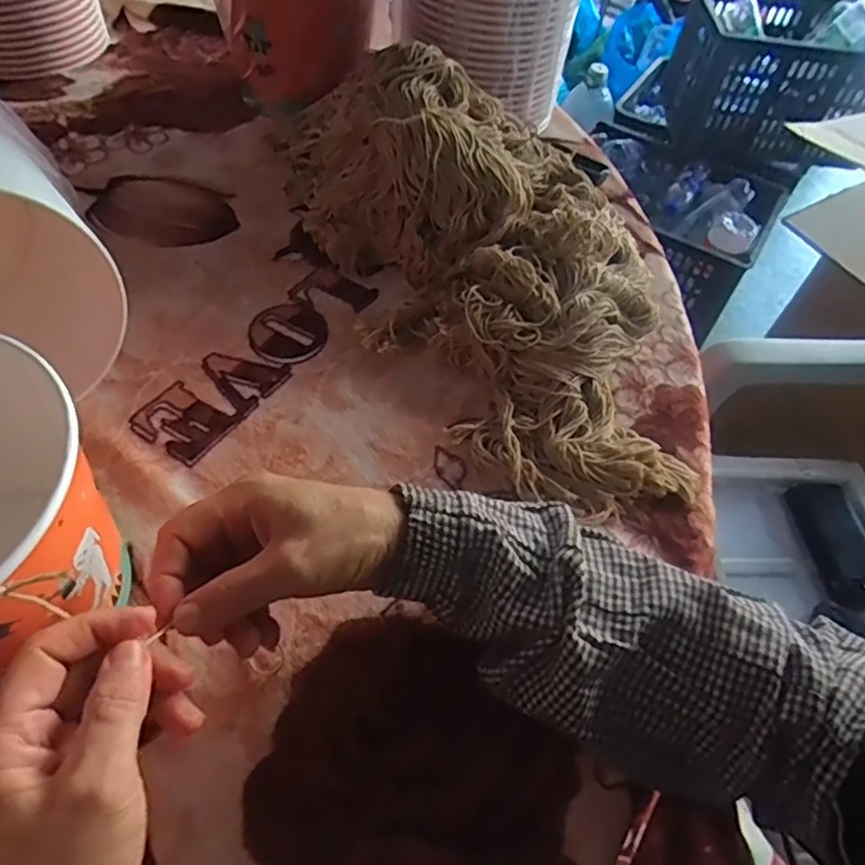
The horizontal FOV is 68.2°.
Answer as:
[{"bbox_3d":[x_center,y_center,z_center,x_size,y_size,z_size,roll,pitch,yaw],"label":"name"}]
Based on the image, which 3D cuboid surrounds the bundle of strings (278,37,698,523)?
[{"bbox_3d":[0.059,-0.150,0.488,0.243,0.105,0.439,-18,59,-17],"label":"bundle of strings"}]

